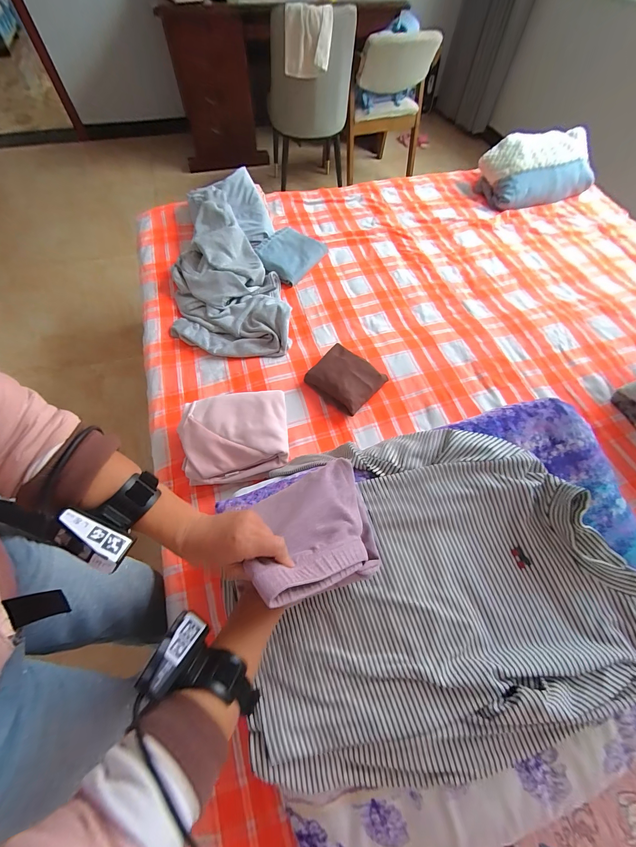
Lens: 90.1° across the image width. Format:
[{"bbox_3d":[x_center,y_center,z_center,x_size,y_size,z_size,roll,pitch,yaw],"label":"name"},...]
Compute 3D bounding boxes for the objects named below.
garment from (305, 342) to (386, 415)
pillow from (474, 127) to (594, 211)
[{"bbox_3d":[0.070,-0.119,0.824,0.169,0.057,0.152,39,67,18],"label":"garment"},{"bbox_3d":[0.893,-1.029,1.283,0.404,0.161,0.250,-8,62,-6],"label":"pillow"}]

